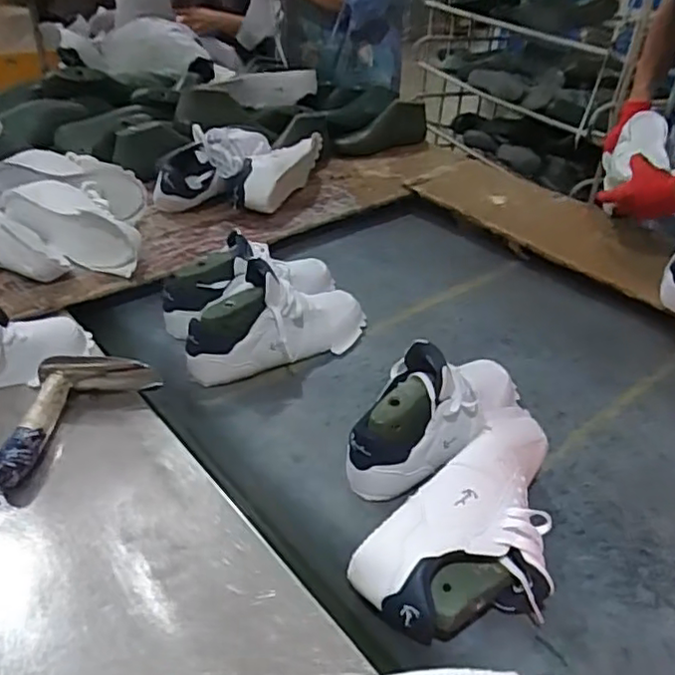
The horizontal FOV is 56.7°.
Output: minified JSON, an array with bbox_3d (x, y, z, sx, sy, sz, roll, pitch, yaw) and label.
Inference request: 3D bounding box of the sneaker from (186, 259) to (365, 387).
[{"bbox_3d":[-0.082,-0.035,0.880,0.275,0.119,0.103,-14,38,-21],"label":"sneaker"}]

